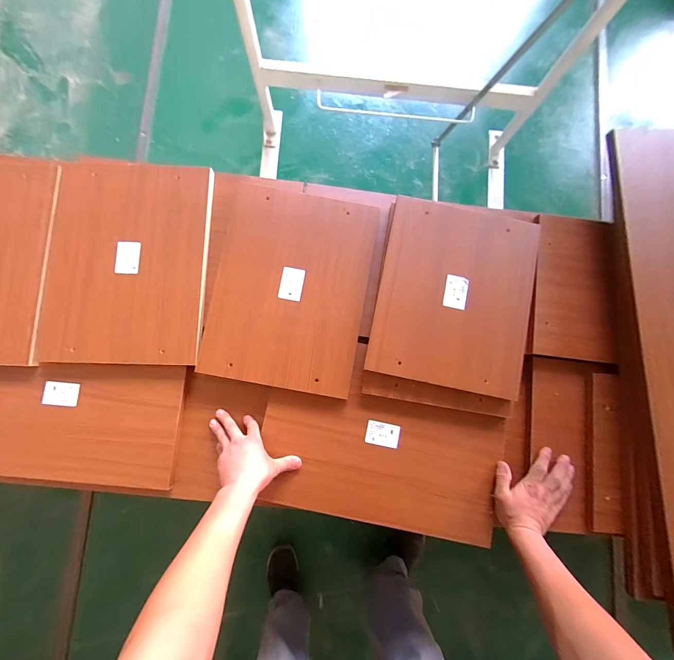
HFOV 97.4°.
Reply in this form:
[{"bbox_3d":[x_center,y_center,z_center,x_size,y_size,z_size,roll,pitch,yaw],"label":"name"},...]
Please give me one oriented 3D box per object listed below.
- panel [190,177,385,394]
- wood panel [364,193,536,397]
[{"bbox_3d":[-0.086,-0.084,0.560,0.281,0.015,0.374,11,84,-3],"label":"panel"},{"bbox_3d":[0.225,-0.073,0.564,0.286,0.023,0.350,11,81,2],"label":"wood panel"}]

